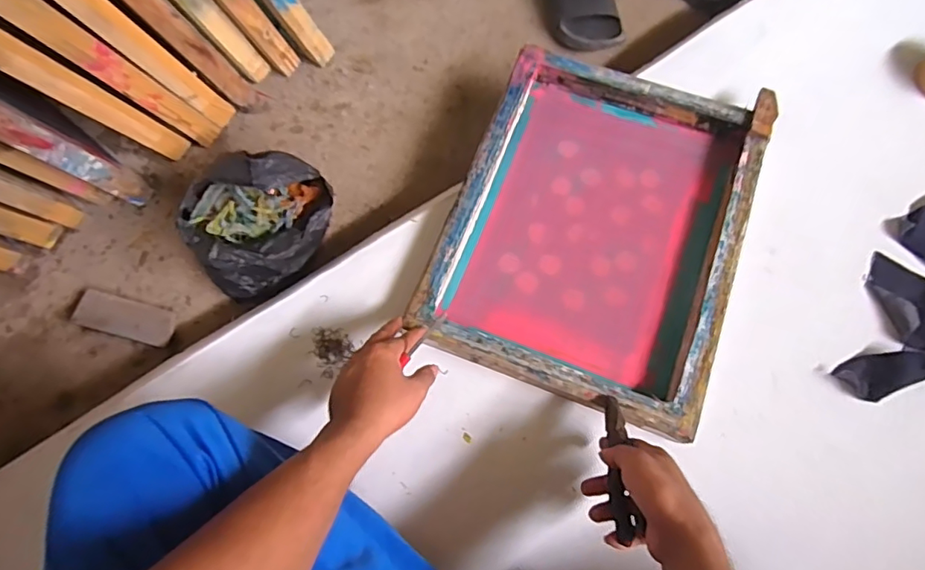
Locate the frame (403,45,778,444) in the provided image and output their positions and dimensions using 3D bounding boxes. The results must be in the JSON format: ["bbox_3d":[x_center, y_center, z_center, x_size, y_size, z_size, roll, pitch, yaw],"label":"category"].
[{"bbox_3d":[0.171,-0.078,0.695,0.351,0.053,0.448,21,73,7],"label":"frame"}]

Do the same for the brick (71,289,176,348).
[{"bbox_3d":[-0.470,0.048,0.744,0.135,0.032,0.051,15,73,5],"label":"brick"}]

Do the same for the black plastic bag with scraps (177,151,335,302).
[{"bbox_3d":[-0.260,-0.072,0.704,0.175,0.171,0.138,-6,72,-2],"label":"black plastic bag with scraps"}]

